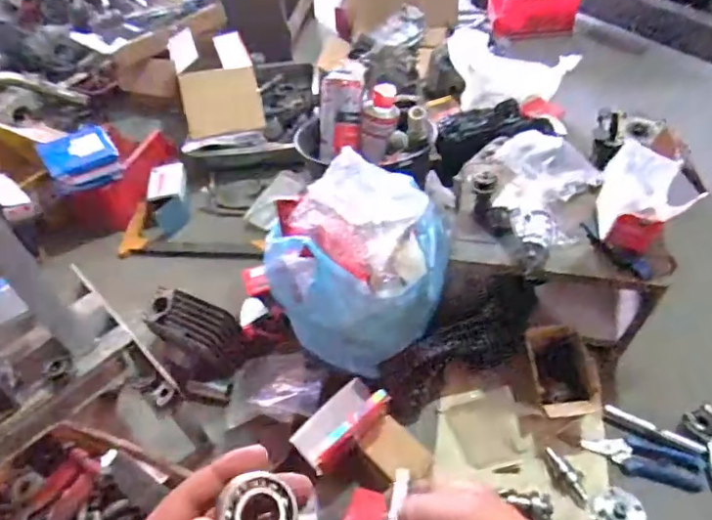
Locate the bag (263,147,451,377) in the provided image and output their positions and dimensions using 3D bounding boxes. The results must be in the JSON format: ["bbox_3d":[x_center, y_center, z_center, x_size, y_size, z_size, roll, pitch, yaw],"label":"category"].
[{"bbox_3d":[0.000,0.011,0.734,0.197,0.252,0.215,31,59,30],"label":"bag"}]

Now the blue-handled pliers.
[{"bbox_3d":[0.386,0.269,0.741,0.140,0.023,0.063,13,51,18],"label":"blue-handled pliers"}]

